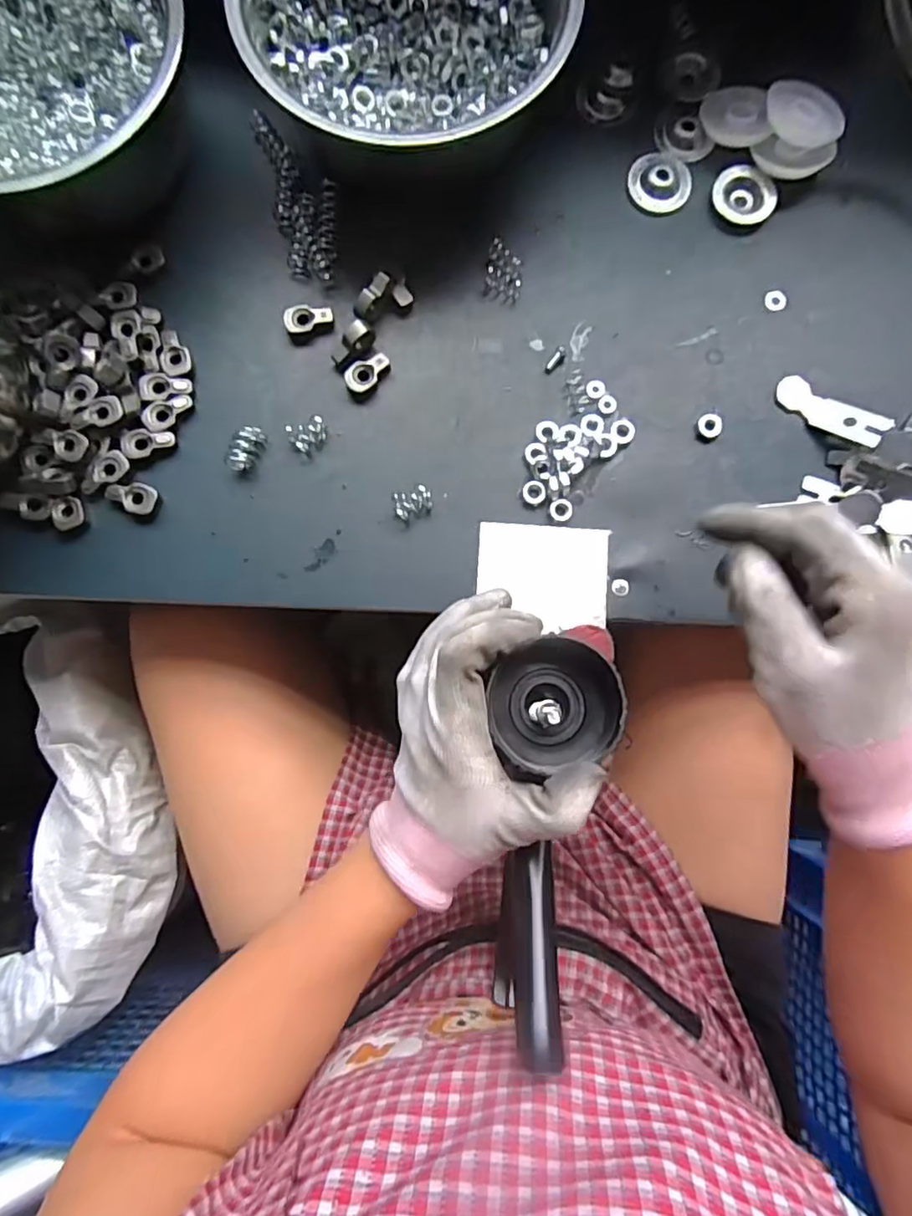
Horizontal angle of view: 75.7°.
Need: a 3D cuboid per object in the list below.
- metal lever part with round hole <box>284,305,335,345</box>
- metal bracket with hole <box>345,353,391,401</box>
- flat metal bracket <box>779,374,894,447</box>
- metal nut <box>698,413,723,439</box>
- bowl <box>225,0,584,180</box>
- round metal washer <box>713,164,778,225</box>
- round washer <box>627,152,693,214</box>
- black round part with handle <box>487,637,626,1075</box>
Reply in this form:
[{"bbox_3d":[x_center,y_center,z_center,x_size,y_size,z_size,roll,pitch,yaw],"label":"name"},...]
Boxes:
[{"bbox_3d":[-0.089,-0.173,0.356,0.029,0.007,0.020,-16,83,-1],"label":"metal lever part with round hole"},{"bbox_3d":[-0.052,-0.138,0.351,0.028,0.008,0.020,-28,84,-3],"label":"metal bracket with hole"},{"bbox_3d":[0.222,-0.117,0.349,0.064,0.006,0.022,39,88,21],"label":"flat metal bracket"},{"bbox_3d":[0.152,-0.109,0.349,0.014,0.004,0.015,0,83,1],"label":"metal nut"},{"bbox_3d":[-0.028,-0.326,0.331,0.182,0.085,0.159,-24,84,-3],"label":"bowl"},{"bbox_3d":[0.182,-0.261,0.370,0.035,0.006,0.039,-41,85,-4],"label":"round metal washer"},{"bbox_3d":[0.129,-0.269,0.369,0.039,0.004,0.039,0,83,1],"label":"round washer"},{"bbox_3d":[0.044,0.100,0.269,0.064,0.051,0.176,7,72,1],"label":"black round part with handle"}]

